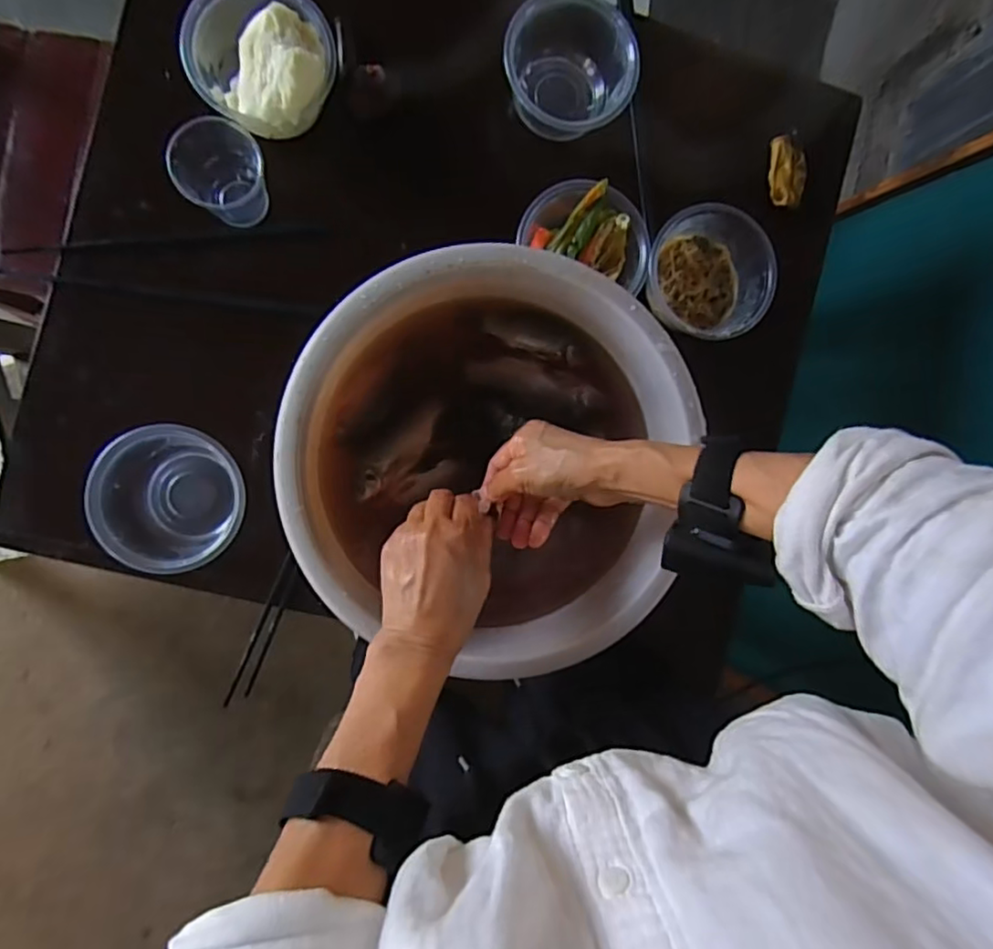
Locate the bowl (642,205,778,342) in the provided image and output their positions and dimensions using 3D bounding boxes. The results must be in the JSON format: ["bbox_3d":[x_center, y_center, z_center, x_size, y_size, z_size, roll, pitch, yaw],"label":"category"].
[{"bbox_3d":[0.190,-0.180,0.553,0.106,0.053,0.114,0,92,-8],"label":"bowl"}]

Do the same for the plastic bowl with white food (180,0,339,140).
[{"bbox_3d":[-0.190,-0.337,0.501,0.099,0.079,0.107,0,92,-8],"label":"plastic bowl with white food"}]

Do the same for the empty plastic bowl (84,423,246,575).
[{"bbox_3d":[-0.262,0.019,0.500,0.107,0.069,0.109,0,92,-8],"label":"empty plastic bowl"}]

